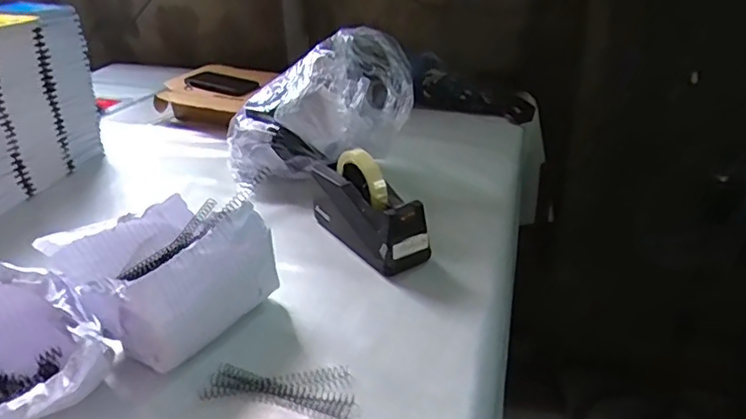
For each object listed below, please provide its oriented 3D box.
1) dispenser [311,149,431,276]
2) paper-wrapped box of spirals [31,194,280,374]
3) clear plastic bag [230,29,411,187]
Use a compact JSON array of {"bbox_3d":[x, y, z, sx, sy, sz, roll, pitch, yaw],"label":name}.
[{"bbox_3d":[-0.012,-0.008,0.778,0.070,0.117,0.196,-21,34,-31],"label":"dispenser"},{"bbox_3d":[-0.251,0.068,0.655,0.212,0.124,0.172,17,34,31],"label":"paper-wrapped box of spirals"},{"bbox_3d":[-0.095,-0.165,0.938,0.292,0.235,0.174,11,31,22],"label":"clear plastic bag"}]

